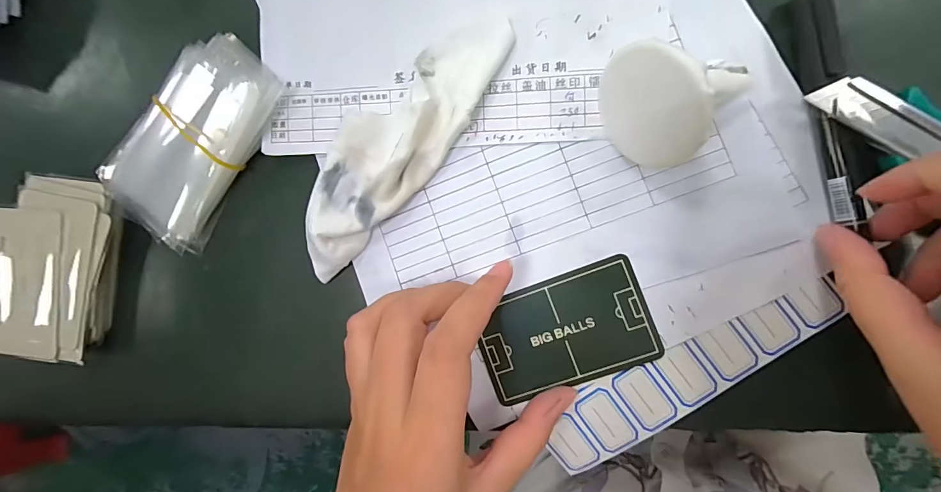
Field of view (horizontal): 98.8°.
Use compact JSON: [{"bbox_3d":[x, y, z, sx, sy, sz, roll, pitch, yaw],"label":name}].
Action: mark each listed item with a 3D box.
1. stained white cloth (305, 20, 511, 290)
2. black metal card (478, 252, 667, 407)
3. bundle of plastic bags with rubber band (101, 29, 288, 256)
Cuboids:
[{"bbox_3d":[-0.037,-0.054,0.203,0.152,0.017,0.048,-45,83,6],"label":"stained white cloth"},{"bbox_3d":[0.047,0.043,0.202,0.083,0.004,0.054,-21,87,9],"label":"black metal card"},{"bbox_3d":[-0.153,-0.059,0.221,0.068,0.017,0.115,37,95,7],"label":"bundle of plastic bags with rubber band"}]

